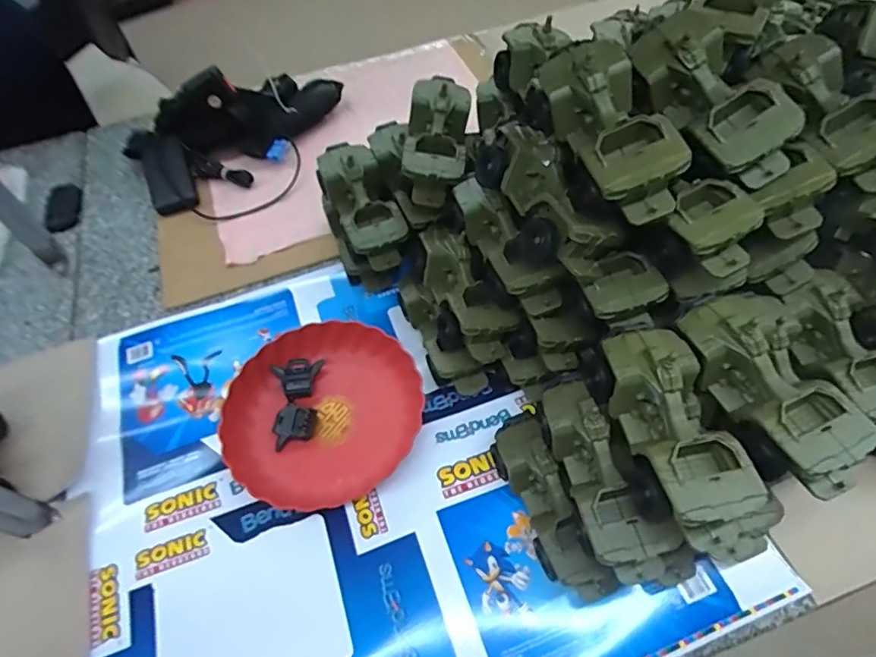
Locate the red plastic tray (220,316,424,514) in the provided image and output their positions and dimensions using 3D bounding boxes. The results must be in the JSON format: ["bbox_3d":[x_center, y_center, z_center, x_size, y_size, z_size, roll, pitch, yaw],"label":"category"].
[{"bbox_3d":[-0.139,0.102,0.656,0.228,0.045,0.242,27,63,21],"label":"red plastic tray"}]

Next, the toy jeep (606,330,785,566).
[{"bbox_3d":[0.214,0.090,0.452,0.106,0.068,0.188,-12,56,-3],"label":"toy jeep"}]

